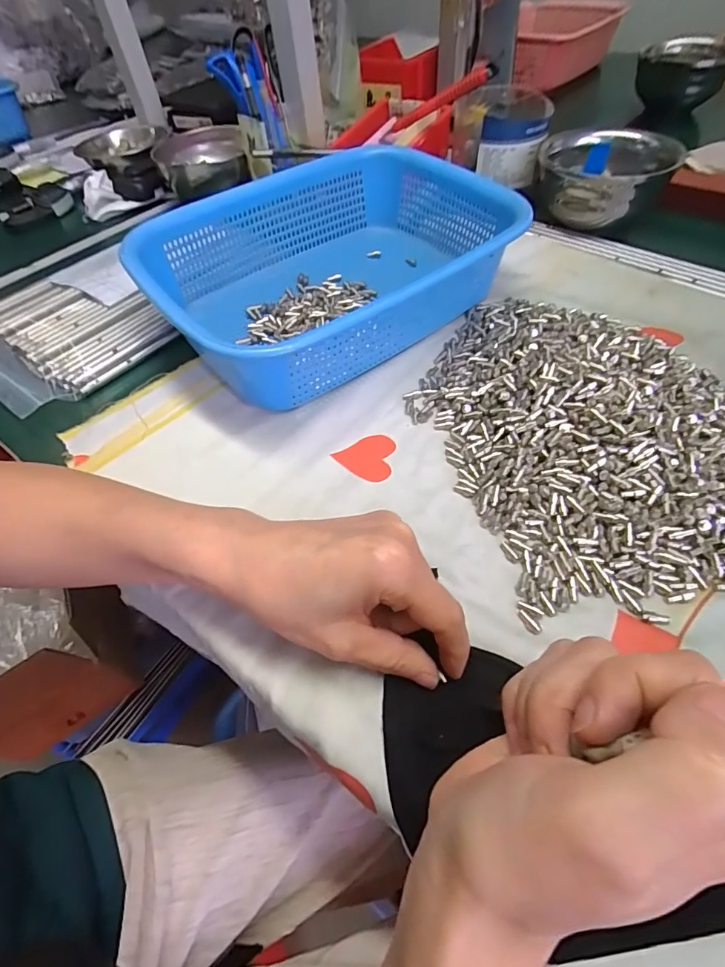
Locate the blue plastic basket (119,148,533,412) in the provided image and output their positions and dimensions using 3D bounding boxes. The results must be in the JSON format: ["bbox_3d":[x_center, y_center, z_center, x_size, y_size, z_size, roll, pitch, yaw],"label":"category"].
[{"bbox_3d":[-0.018,-0.179,0.377,0.285,0.075,0.208,-33,57,-19],"label":"blue plastic basket"}]

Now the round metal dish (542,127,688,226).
[{"bbox_3d":[0.234,-0.296,0.454,0.118,0.063,0.104,9,54,11],"label":"round metal dish"}]

